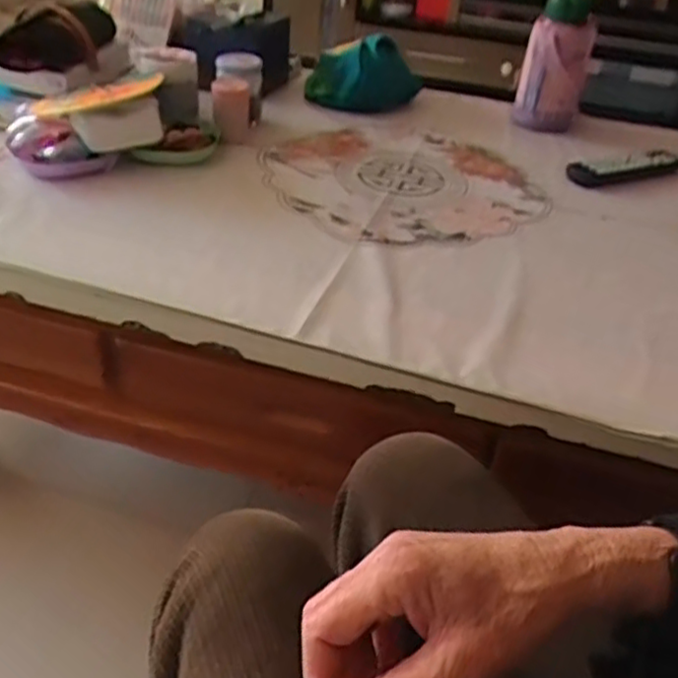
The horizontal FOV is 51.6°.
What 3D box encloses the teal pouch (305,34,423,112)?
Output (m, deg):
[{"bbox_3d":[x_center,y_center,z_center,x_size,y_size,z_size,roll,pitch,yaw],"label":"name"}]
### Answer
[{"bbox_3d":[0.045,-0.447,1.168,0.179,0.087,0.071,-18,43,-28],"label":"teal pouch"}]

